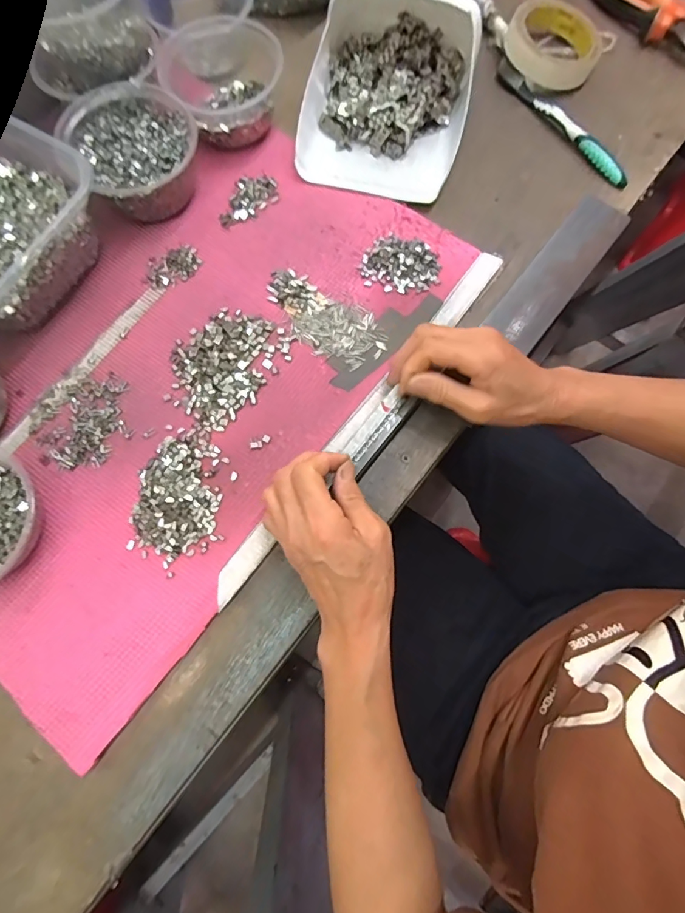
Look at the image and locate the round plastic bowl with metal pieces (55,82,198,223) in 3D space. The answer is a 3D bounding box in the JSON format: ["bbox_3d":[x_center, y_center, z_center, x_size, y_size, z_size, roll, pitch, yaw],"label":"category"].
[{"bbox_3d":[-0.187,-0.279,0.424,0.104,0.053,0.118,-33,79,-8],"label":"round plastic bowl with metal pieces"}]

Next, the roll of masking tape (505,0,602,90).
[{"bbox_3d":[0.222,-0.437,0.481,0.093,0.032,0.096,0,76,0],"label":"roll of masking tape"}]

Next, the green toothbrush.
[{"bbox_3d":[0.221,-0.342,0.463,0.014,0.012,0.188,-34,79,-8],"label":"green toothbrush"}]

